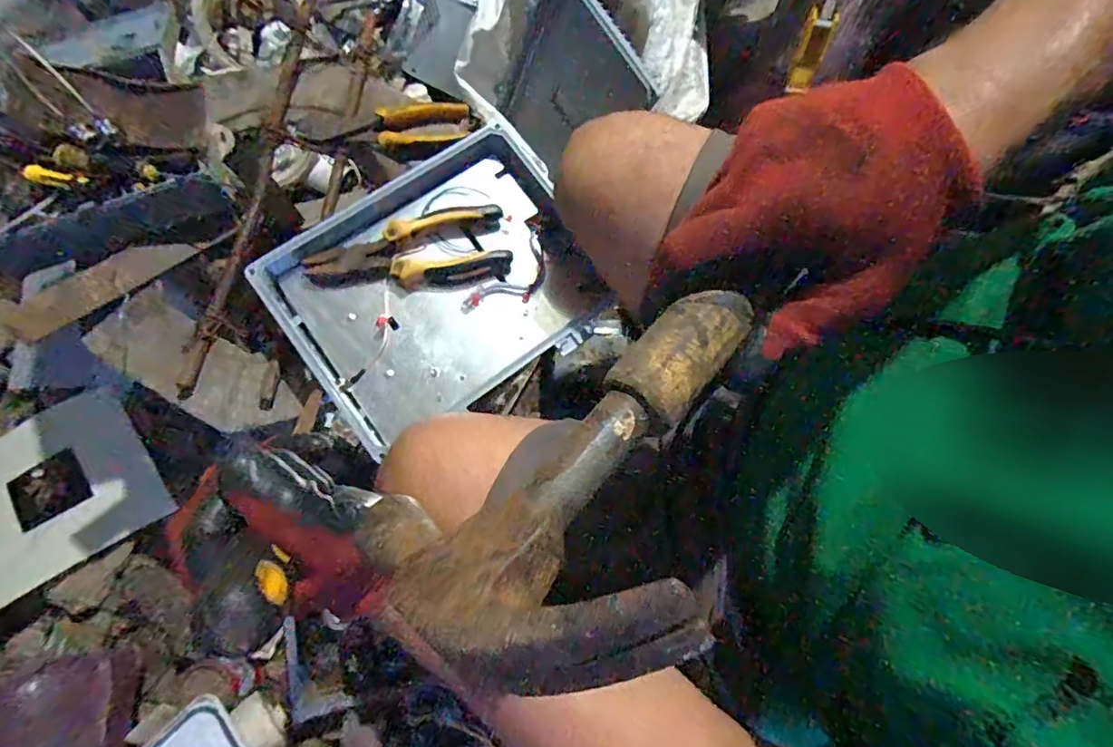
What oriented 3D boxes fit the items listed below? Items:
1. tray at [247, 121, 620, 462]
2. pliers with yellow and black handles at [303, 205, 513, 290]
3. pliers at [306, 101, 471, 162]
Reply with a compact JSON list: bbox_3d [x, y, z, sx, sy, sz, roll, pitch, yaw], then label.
[{"bbox_3d":[-0.106,-0.083,0.507,0.277,0.041,0.219,-35,78,-9],"label":"tray"},{"bbox_3d":[-0.137,-0.113,0.512,0.180,0.026,0.068,-12,76,-4],"label":"pliers with yellow and black handles"},{"bbox_3d":[-0.172,-0.255,0.572,0.160,0.023,0.055,-13,76,-4],"label":"pliers"}]

